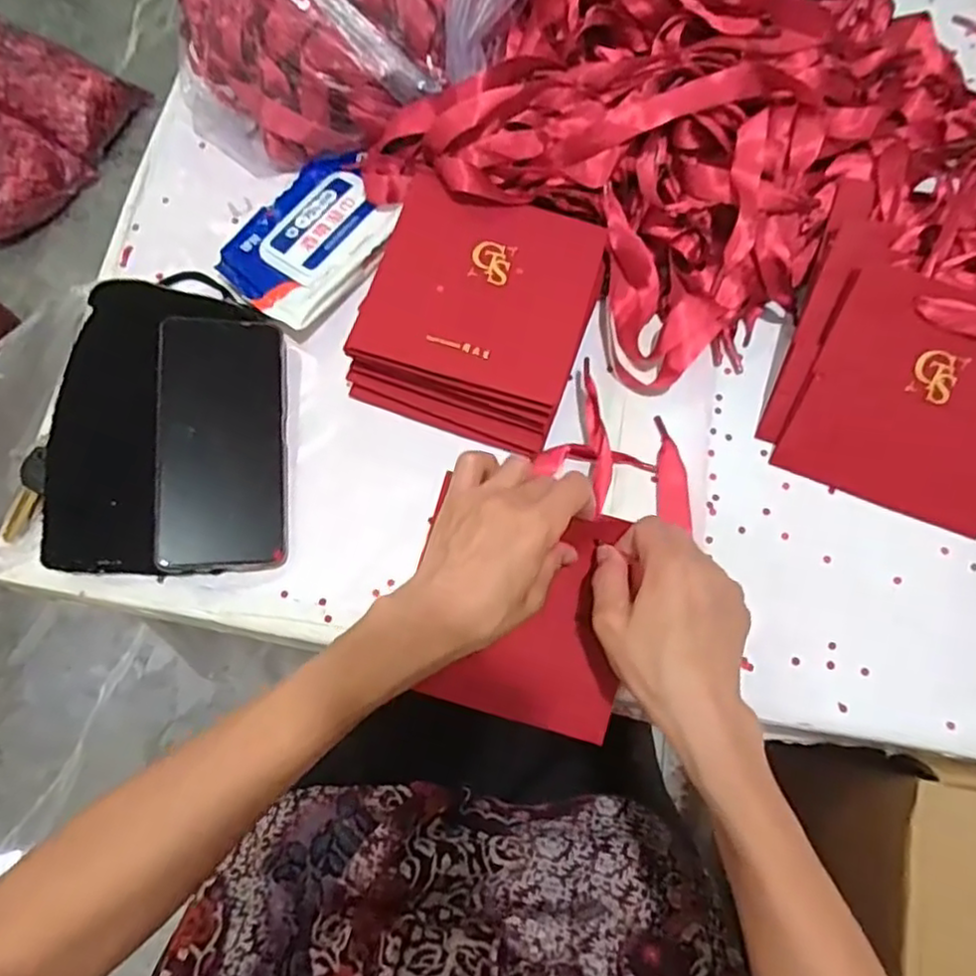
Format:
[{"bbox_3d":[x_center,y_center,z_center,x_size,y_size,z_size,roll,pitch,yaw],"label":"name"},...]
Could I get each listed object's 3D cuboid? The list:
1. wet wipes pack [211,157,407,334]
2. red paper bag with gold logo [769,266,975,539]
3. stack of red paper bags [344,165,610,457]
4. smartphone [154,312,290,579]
[{"bbox_3d":[-0.125,-0.182,0.497,0.095,0.020,0.131,37,78,11],"label":"wet wipes pack"},{"bbox_3d":[0.282,-0.054,0.436,0.140,0.007,0.141,22,108,9],"label":"red paper bag with gold logo"},{"bbox_3d":[-0.003,-0.121,0.467,0.148,0.054,0.163,19,75,6],"label":"stack of red paper bags"},{"bbox_3d":[-0.174,-0.030,0.447,0.078,0.010,0.165,2,79,-28],"label":"smartphone"}]

